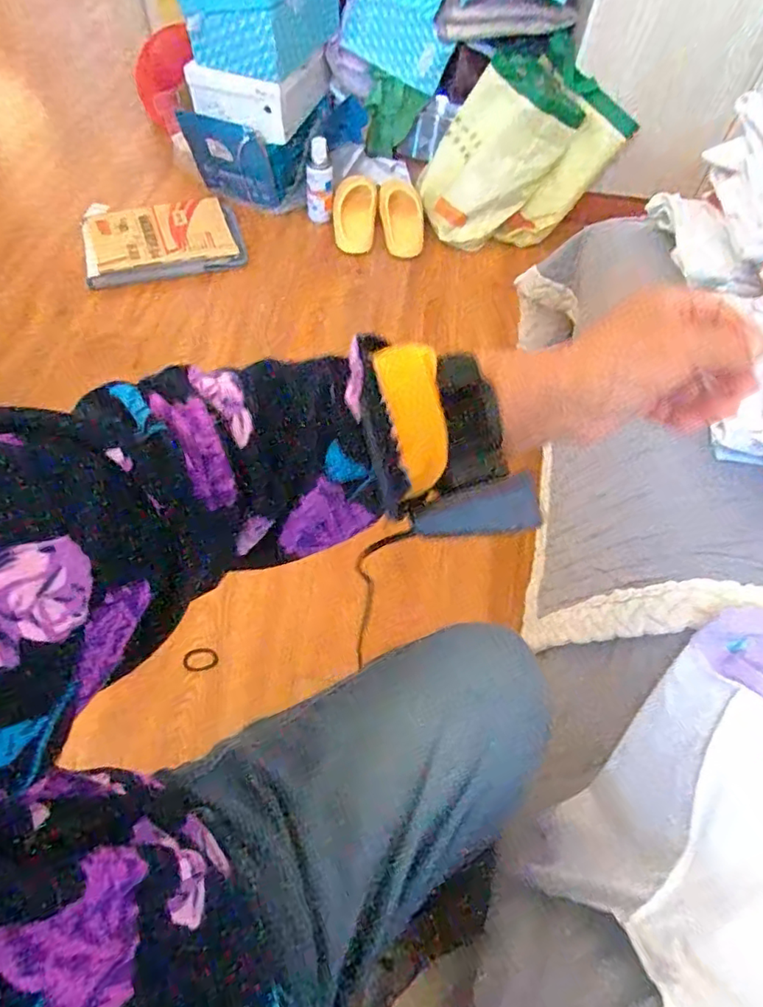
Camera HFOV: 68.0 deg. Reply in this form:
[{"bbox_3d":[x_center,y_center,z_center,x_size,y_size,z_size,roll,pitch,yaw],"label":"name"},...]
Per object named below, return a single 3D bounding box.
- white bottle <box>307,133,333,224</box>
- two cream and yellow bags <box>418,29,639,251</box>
[{"bbox_3d":[-0.149,-0.774,1.355,0.064,0.156,0.053,-7,58,-9],"label":"white bottle"},{"bbox_3d":[0.317,-0.822,1.338,0.412,0.319,0.265,0,57,-4],"label":"two cream and yellow bags"}]

